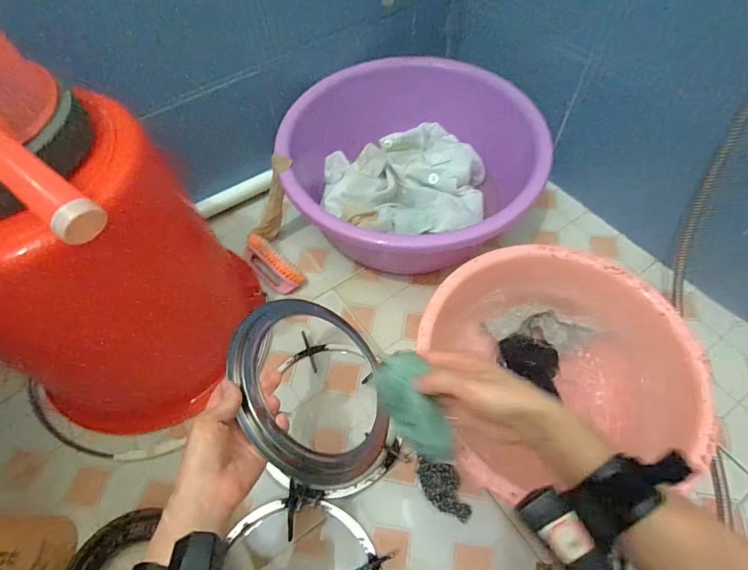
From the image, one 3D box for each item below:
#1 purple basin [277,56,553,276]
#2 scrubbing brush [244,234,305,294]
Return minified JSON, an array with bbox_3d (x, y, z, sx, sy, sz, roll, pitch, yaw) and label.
[{"bbox_3d":[0.065,-0.191,0.740,0.418,0.203,0.389,0,58,0],"label":"purple basin"},{"bbox_3d":[-0.185,-0.039,0.732,0.133,0.049,0.060,37,65,21],"label":"scrubbing brush"}]

